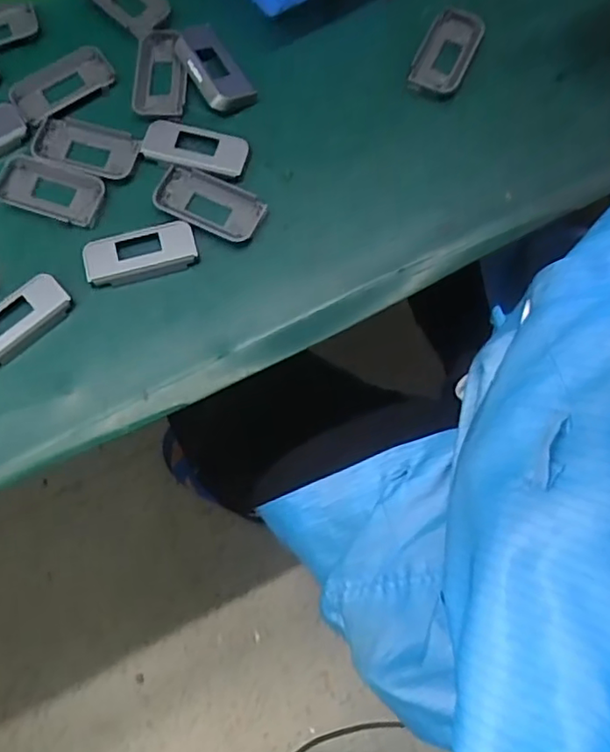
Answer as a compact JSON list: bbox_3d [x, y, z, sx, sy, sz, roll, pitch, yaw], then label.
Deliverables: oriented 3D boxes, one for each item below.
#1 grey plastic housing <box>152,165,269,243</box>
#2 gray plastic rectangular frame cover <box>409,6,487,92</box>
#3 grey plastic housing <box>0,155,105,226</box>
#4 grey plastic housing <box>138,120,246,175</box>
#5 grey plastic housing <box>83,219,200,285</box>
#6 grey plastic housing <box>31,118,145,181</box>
[{"bbox_3d":[-0.067,-0.120,0.423,0.076,0.009,0.039,25,74,9],"label":"grey plastic housing"},{"bbox_3d":[0.106,-0.241,0.454,0.038,0.013,0.076,24,74,9],"label":"gray plastic rectangular frame cover"},{"bbox_3d":[-0.180,-0.132,0.430,0.076,0.011,0.038,17,73,7],"label":"grey plastic housing"},{"bbox_3d":[-0.079,-0.166,0.443,0.076,0.009,0.032,12,72,5],"label":"grey plastic housing"},{"bbox_3d":[-0.114,-0.086,0.423,0.075,0.014,0.032,-13,72,-3],"label":"grey plastic housing"},{"bbox_3d":[-0.158,-0.165,0.439,0.081,0.008,0.039,16,73,7],"label":"grey plastic housing"}]

